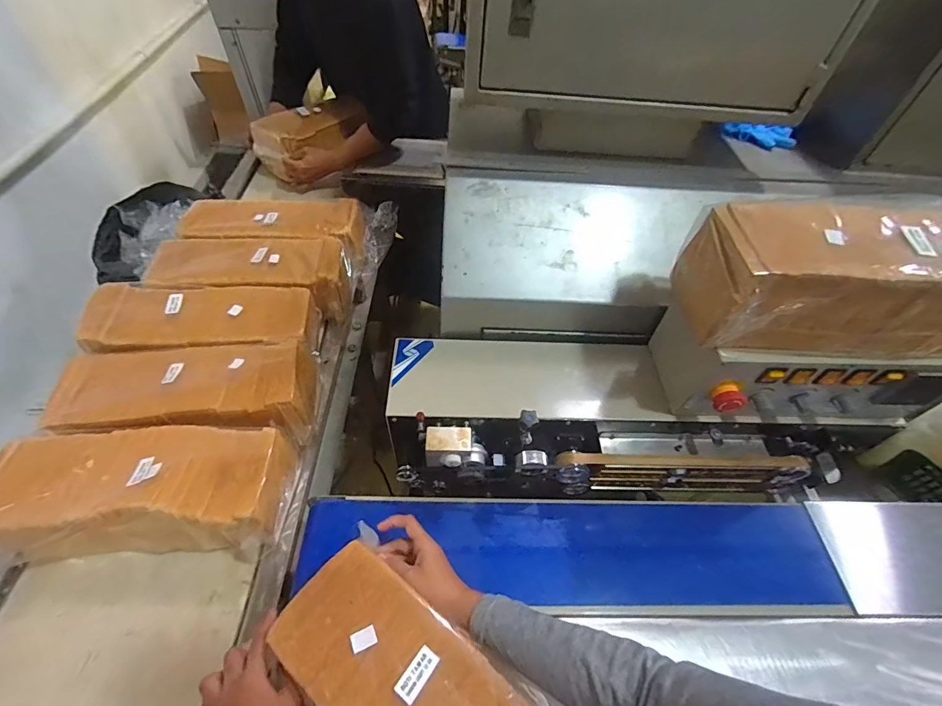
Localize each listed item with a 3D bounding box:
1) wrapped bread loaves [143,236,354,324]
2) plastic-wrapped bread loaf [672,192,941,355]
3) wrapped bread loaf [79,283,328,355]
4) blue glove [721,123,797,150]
[{"bbox_3d":[-0.424,-0.148,0.861,0.361,0.129,0.142,0,53,-5],"label":"wrapped bread loaves"},{"bbox_3d":[0.441,-0.086,0.497,0.351,0.128,0.145,2,53,-4],"label":"plastic-wrapped bread loaf"},{"bbox_3d":[-0.456,-0.044,0.764,0.336,0.109,0.126,-3,53,-7],"label":"wrapped bread loaf"},{"bbox_3d":[0.518,-0.395,0.777,0.120,0.034,0.044,25,55,14],"label":"blue glove"}]

